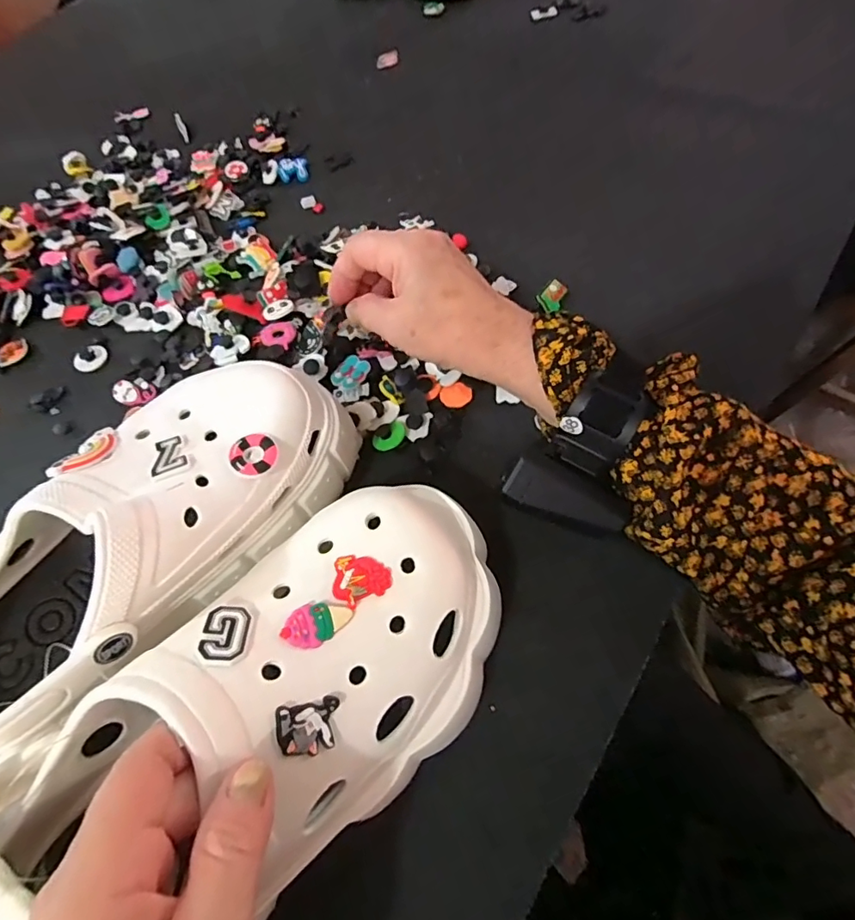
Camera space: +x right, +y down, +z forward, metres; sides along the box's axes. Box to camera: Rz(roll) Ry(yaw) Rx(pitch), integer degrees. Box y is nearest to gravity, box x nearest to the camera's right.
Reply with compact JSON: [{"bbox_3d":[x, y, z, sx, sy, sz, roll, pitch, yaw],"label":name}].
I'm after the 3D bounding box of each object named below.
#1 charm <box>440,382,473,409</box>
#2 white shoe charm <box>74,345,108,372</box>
[{"bbox_3d":[0.020,-0.045,0.353,0.022,0.004,0.018,-18,64,-1],"label":"charm"},{"bbox_3d":[-0.271,-0.081,0.409,0.022,0.005,0.024,-3,64,6],"label":"white shoe charm"}]

